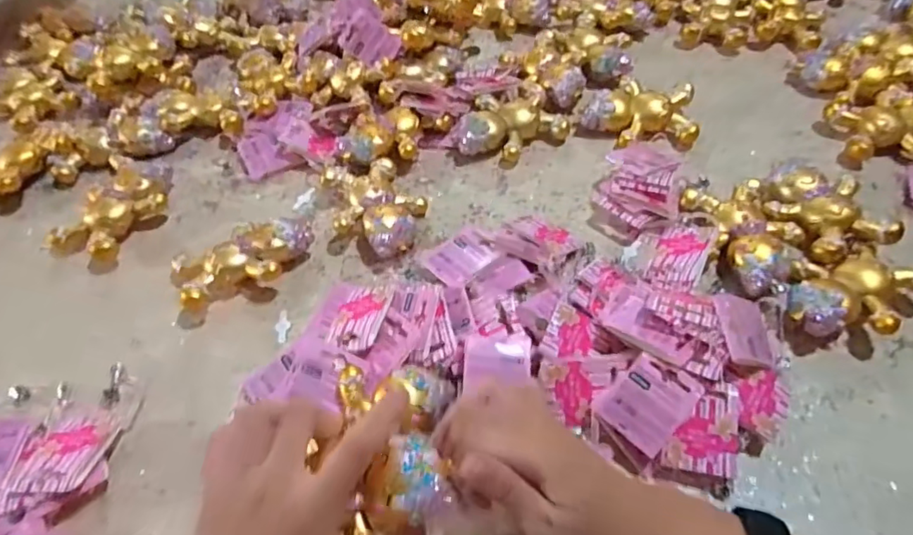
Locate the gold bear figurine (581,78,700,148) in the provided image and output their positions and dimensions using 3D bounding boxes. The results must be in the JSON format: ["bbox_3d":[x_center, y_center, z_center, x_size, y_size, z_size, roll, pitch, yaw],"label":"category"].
[{"bbox_3d":[0.181,-0.152,0.557,0.107,0.032,0.075,1,54,4],"label":"gold bear figurine"}]

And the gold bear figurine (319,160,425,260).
[{"bbox_3d":[-0.069,-0.052,0.489,0.077,0.030,0.106,-25,57,-15],"label":"gold bear figurine"}]

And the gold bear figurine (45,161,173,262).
[{"bbox_3d":[-0.297,-0.051,0.496,0.060,0.030,0.112,25,59,20],"label":"gold bear figurine"}]

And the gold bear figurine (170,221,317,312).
[{"bbox_3d":[-0.172,-0.002,0.454,0.111,0.032,0.059,-19,55,-10],"label":"gold bear figurine"}]

